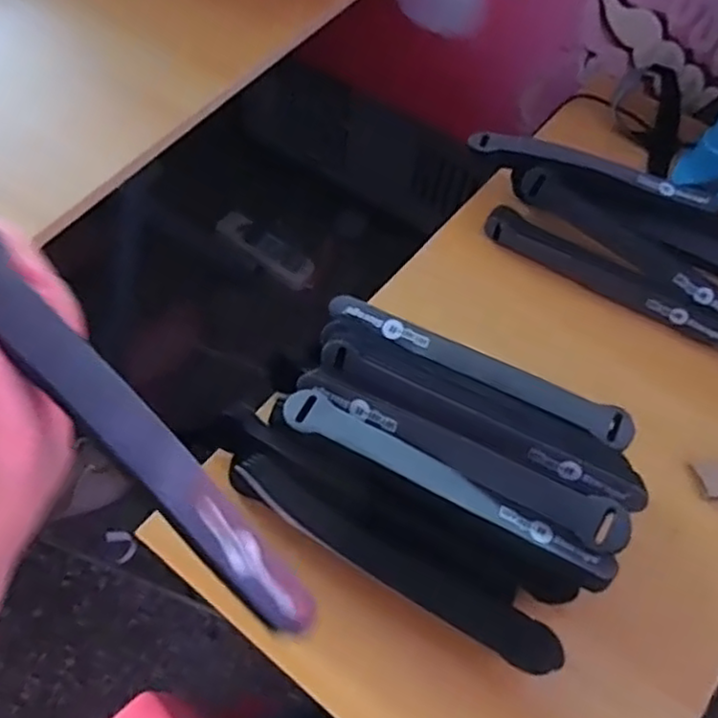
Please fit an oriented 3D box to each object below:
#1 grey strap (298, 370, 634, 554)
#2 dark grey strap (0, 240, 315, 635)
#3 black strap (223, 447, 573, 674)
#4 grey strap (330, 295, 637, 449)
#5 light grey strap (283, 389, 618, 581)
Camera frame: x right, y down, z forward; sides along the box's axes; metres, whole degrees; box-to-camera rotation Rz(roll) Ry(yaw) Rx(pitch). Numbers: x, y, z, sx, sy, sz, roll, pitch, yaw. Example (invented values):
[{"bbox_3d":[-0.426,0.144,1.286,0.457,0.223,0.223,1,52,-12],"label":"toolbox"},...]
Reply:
[{"bbox_3d":[0.054,0.052,0.382,0.197,0.015,0.024,25,61,12],"label":"grey strap"},{"bbox_3d":[-0.080,0.032,0.249,0.021,0.014,0.192,-44,106,-25],"label":"dark grey strap"},{"bbox_3d":[0.016,0.108,0.377,0.198,0.023,0.028,29,62,14],"label":"black strap"},{"bbox_3d":[0.073,0.005,0.416,0.193,0.013,0.025,24,61,11],"label":"grey strap"},{"bbox_3d":[0.047,0.070,0.379,0.196,0.011,0.023,26,61,12],"label":"light grey strap"}]

